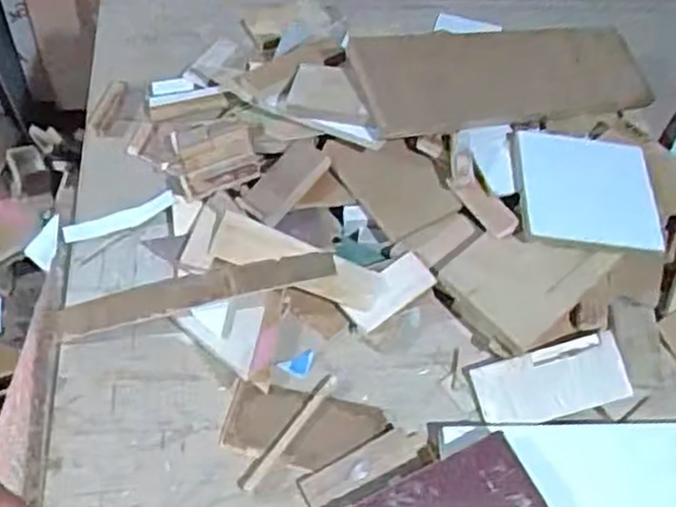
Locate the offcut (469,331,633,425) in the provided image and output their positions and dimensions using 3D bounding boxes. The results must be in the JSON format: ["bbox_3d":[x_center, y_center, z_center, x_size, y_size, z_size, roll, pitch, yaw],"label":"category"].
[{"bbox_3d":[0.202,0.122,0.679,0.144,0.007,0.064,-13,75,-8],"label":"offcut"}]

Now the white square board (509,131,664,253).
[{"bbox_3d":[0.250,-0.063,0.730,0.138,0.011,0.126,2,66,-4],"label":"white square board"}]

